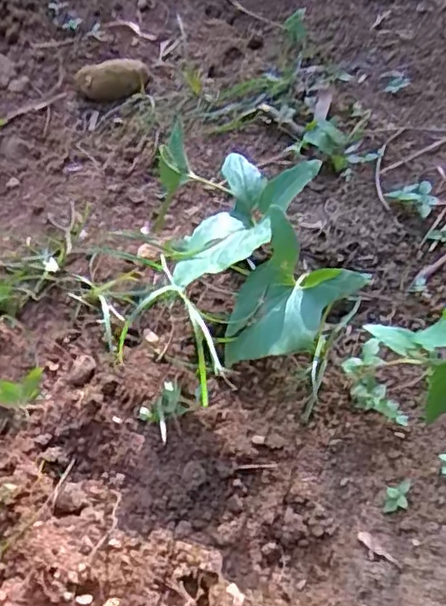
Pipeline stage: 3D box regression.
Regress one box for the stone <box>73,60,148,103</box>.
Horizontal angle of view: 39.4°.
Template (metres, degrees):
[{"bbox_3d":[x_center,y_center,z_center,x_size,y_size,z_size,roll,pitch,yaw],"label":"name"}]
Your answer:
[{"bbox_3d":[-0.108,-0.215,0.599,0.070,0.022,0.039,-7,57,-2],"label":"stone"}]

